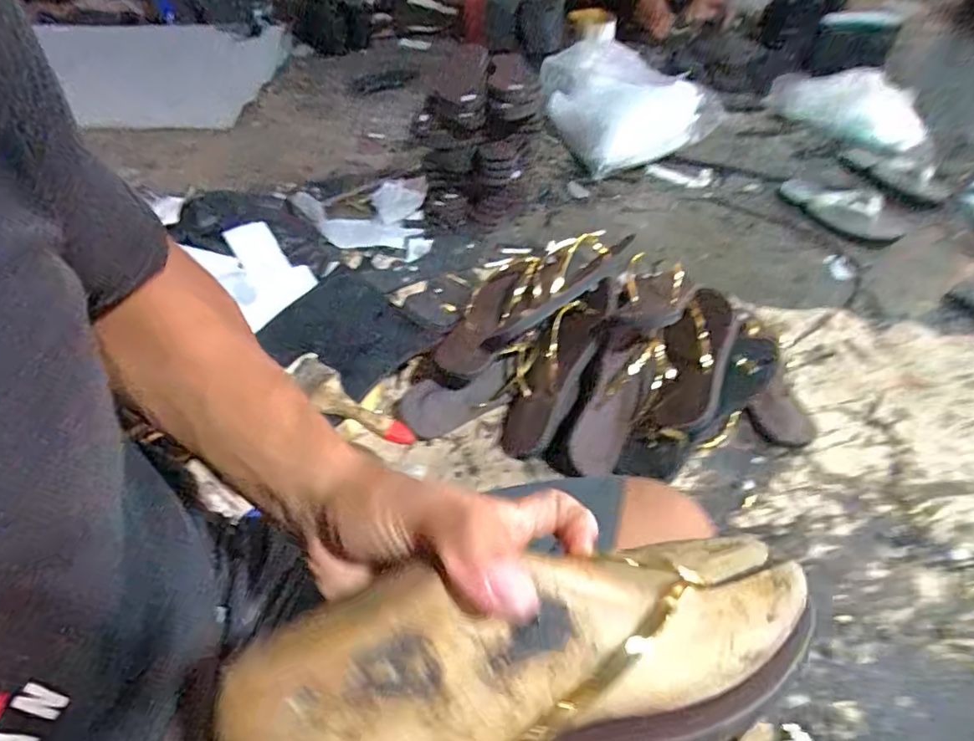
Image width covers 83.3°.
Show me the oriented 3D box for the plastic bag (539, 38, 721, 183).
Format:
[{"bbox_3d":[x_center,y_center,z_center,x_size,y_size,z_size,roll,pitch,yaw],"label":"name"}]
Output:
[{"bbox_3d":[0.320,-0.641,1.313,0.256,0.174,0.423,-12,46,-11],"label":"plastic bag"}]

